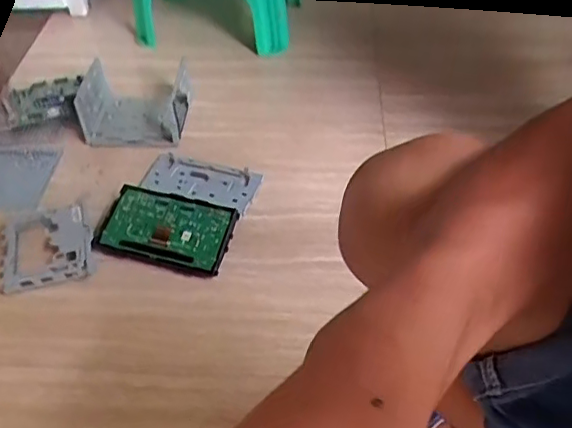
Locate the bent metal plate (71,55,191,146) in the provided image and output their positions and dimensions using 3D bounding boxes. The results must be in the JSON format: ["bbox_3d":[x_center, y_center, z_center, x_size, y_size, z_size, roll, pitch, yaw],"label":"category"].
[{"bbox_3d":[-0.262,-0.184,0.979,0.183,0.087,0.108,3,48,3],"label":"bent metal plate"}]

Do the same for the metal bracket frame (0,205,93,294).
[{"bbox_3d":[-0.351,0.047,0.855,0.126,0.031,0.130,-11,51,-7],"label":"metal bracket frame"}]

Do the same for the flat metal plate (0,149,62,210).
[{"bbox_3d":[-0.465,-0.058,0.955,0.155,0.007,0.117,1,58,-3],"label":"flat metal plate"}]

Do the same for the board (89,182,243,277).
[{"bbox_3d":[-0.176,0.022,0.864,0.192,0.022,0.112,11,74,9],"label":"board"}]

